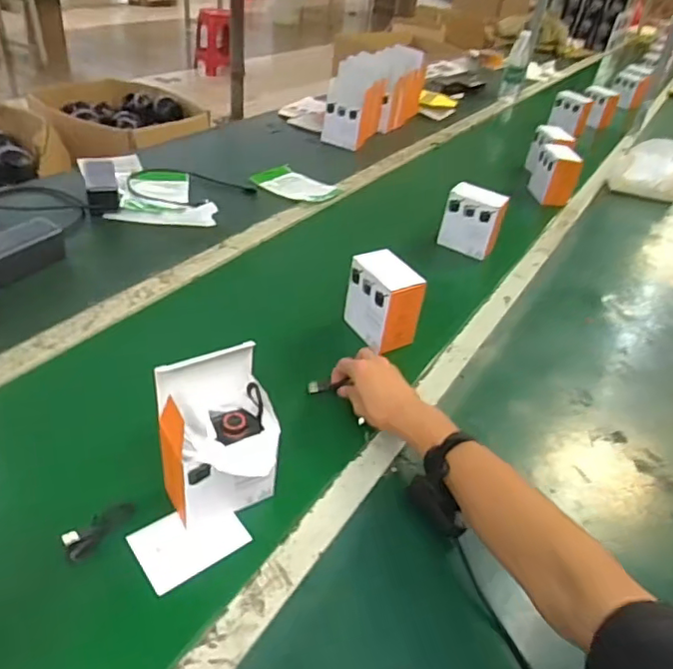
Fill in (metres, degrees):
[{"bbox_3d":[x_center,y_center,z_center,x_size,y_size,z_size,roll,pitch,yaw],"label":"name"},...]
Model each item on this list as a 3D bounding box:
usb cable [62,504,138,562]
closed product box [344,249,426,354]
[{"bbox_3d":[-0.230,0.190,0.560,0.027,0.012,0.072,30,43,27],"label":"usb cable"},{"bbox_3d":[0.069,-0.049,0.840,0.064,0.115,0.108,-17,44,-28],"label":"closed product box"}]

